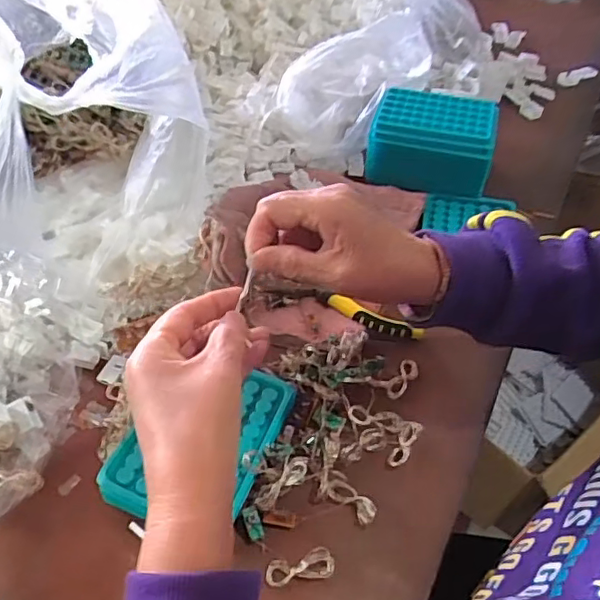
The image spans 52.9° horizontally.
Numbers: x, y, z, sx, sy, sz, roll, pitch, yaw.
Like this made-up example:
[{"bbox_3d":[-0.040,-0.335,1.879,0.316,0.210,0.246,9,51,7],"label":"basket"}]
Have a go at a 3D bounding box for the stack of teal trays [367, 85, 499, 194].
[{"bbox_3d":[0.150,-0.180,0.688,0.135,0.069,0.096,13,50,10],"label":"stack of teal trays"}]

